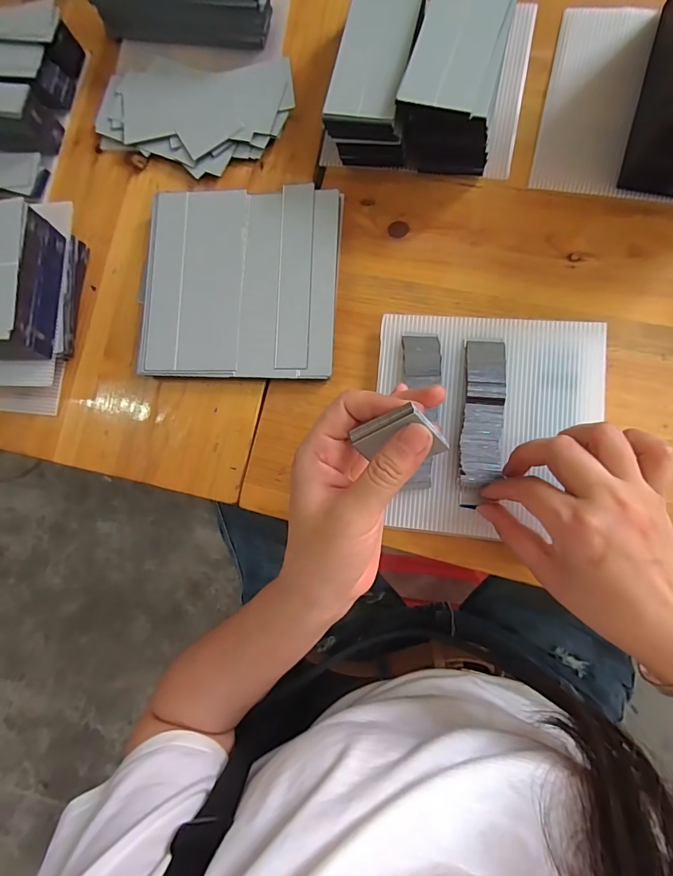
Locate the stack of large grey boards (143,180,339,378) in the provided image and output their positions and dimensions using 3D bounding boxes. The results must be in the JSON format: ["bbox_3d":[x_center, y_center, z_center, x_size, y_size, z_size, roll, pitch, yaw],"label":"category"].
[{"bbox_3d":[-0.080,-0.127,0.353,0.160,0.016,0.156,2,85,7],"label":"stack of large grey boards"}]

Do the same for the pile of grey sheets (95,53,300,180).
[{"bbox_3d":[-0.128,-0.286,0.376,0.174,0.013,0.104,8,85,7],"label":"pile of grey sheets"}]

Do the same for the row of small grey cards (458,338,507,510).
[{"bbox_3d":[0.105,-0.013,0.307,0.028,0.007,0.122,7,83,7],"label":"row of small grey cards"}]

